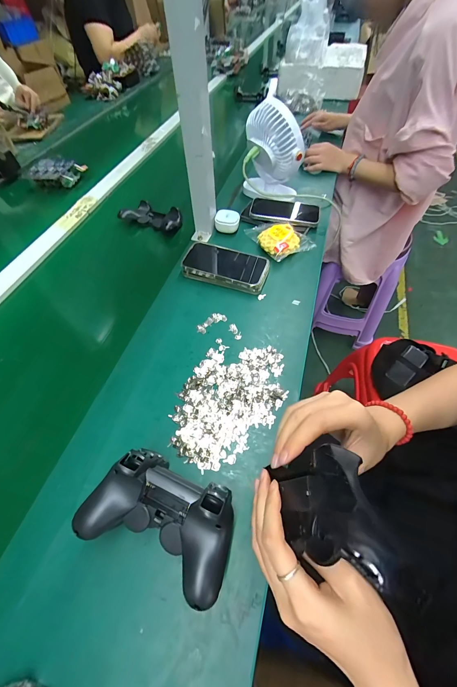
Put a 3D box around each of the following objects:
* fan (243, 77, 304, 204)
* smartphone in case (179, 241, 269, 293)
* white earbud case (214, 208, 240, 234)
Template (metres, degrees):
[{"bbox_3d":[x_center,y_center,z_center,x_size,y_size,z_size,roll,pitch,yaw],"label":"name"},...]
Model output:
[{"bbox_3d":[0.102,-0.422,0.618,0.130,0.193,0.093,4,56,3],"label":"fan"},{"bbox_3d":[-0.003,-0.154,0.537,0.161,0.023,0.083,17,64,9],"label":"smartphone in case"},{"bbox_3d":[-0.002,-0.274,0.615,0.053,0.042,0.029,4,56,3],"label":"white earbud case"}]

